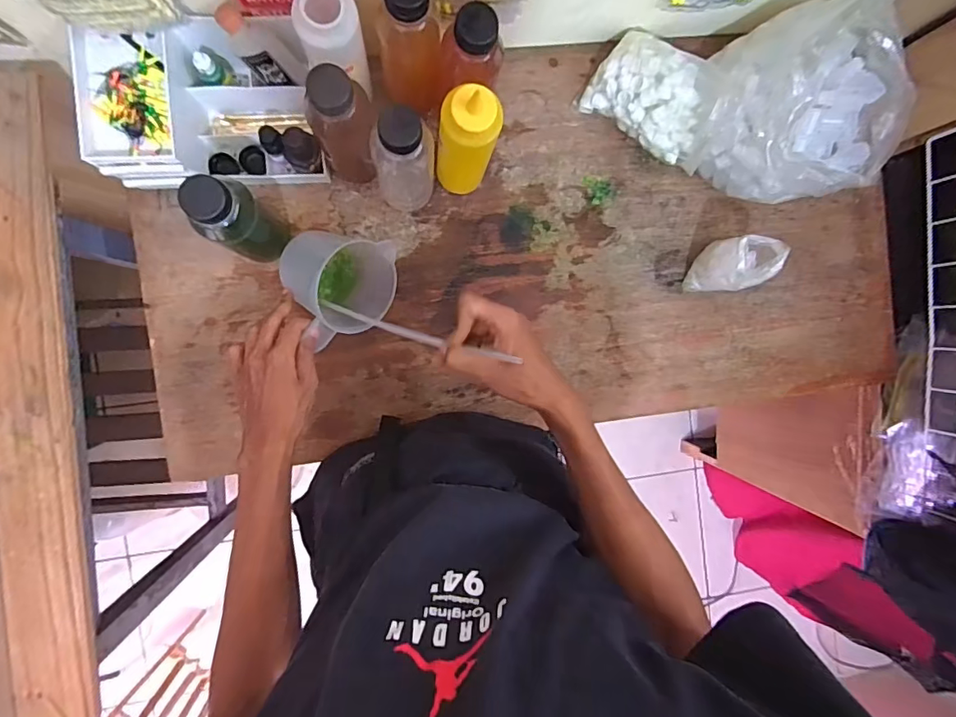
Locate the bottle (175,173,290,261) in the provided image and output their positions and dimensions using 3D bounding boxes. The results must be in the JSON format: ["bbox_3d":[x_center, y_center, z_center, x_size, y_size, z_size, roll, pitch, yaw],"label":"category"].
[{"bbox_3d":[-0.241,-0.139,0.529,0.059,0.188,0.060,0,93,-6],"label":"bottle"}]

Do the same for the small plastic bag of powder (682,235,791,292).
[{"bbox_3d":[0.321,-0.113,0.632,0.063,0.111,0.059,12,91,-7],"label":"small plastic bag of powder"}]

